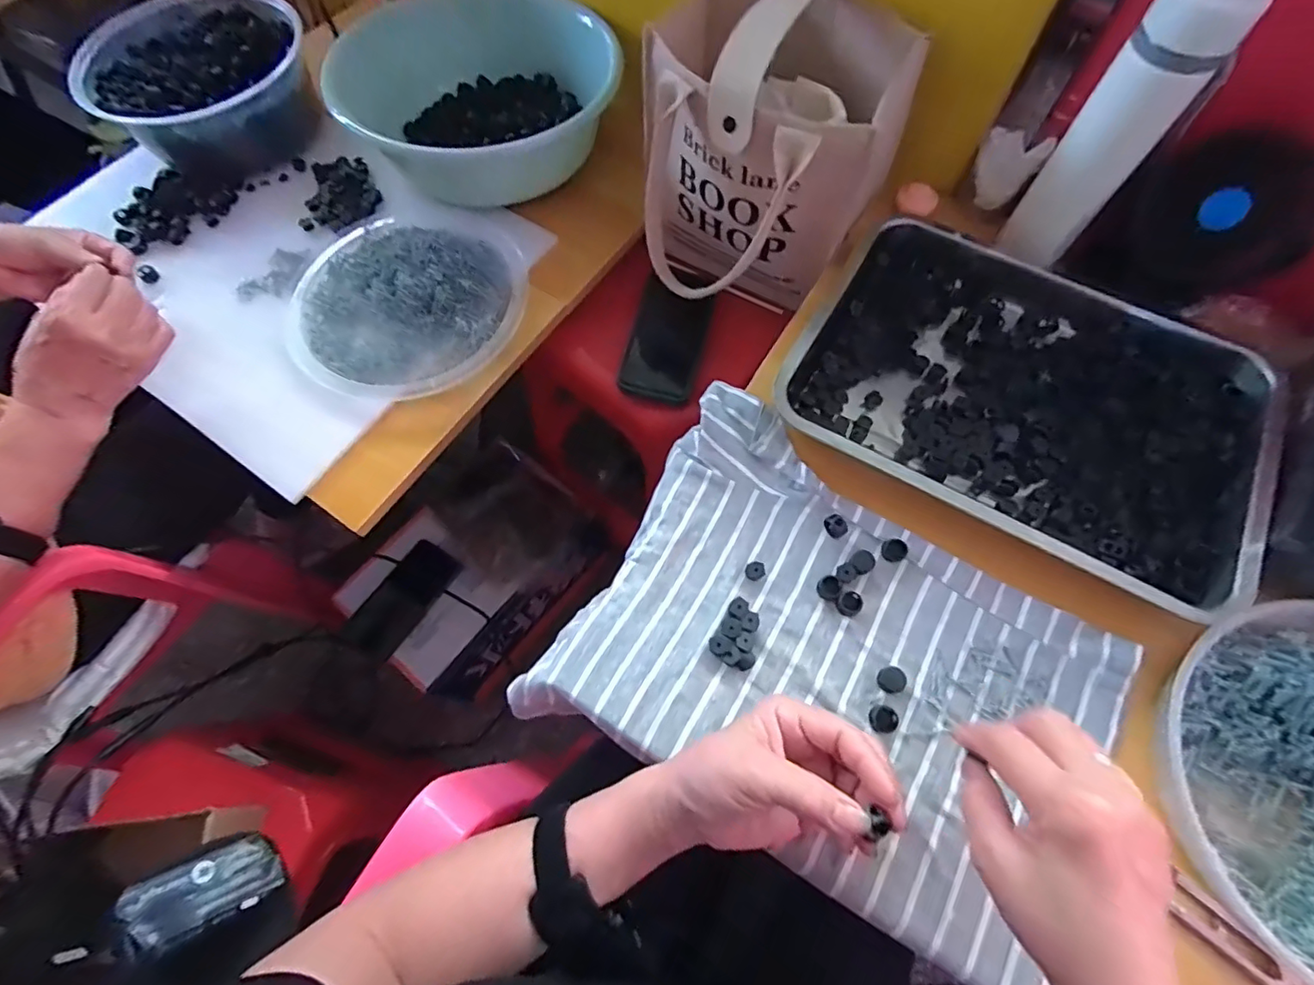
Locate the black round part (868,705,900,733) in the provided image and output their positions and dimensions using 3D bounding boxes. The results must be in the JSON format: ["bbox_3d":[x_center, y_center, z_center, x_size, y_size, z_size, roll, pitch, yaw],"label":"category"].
[{"bbox_3d":[0.151,0.151,0.373,0.018,0.005,0.017,-1,67,1],"label":"black round part"}]

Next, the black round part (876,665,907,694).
[{"bbox_3d":[0.160,0.128,0.382,0.016,0.009,0.017,-1,67,1],"label":"black round part"}]

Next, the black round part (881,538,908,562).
[{"bbox_3d":[0.176,0.042,0.415,0.016,0.010,0.017,-1,67,1],"label":"black round part"}]

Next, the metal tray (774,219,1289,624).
[{"bbox_3d":[0.303,-0.095,0.455,0.335,0.029,0.272,29,71,13],"label":"metal tray"}]

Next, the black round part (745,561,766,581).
[{"bbox_3d":[0.073,0.057,0.413,0.014,0.008,0.013,-1,67,1],"label":"black round part"}]

